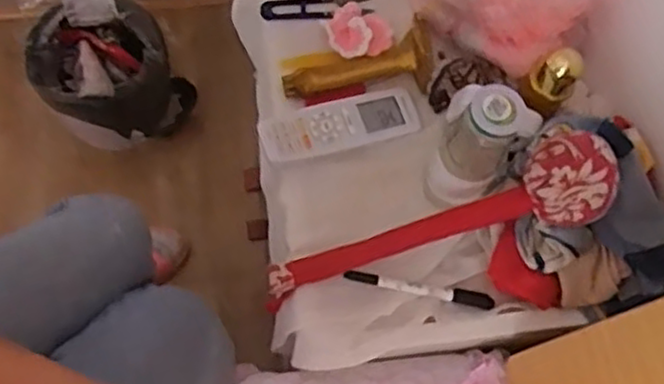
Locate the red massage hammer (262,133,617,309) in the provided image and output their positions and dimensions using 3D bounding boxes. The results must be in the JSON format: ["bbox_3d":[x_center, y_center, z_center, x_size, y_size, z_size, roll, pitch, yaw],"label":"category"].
[{"bbox_3d":[0.084,0.030,0.636,0.325,0.067,0.078,-21,69,13],"label":"red massage hammer"}]

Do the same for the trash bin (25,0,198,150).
[{"bbox_3d":[-0.337,-0.164,1.132,0.187,0.229,0.189,2,69,-4],"label":"trash bin"}]

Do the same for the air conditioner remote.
[{"bbox_3d":[0.009,-0.067,0.711,0.155,0.025,0.053,-19,70,-7],"label":"air conditioner remote"}]

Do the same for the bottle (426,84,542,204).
[{"bbox_3d":[0.123,-0.032,0.630,0.069,0.143,0.057,24,69,5],"label":"bottle"}]

